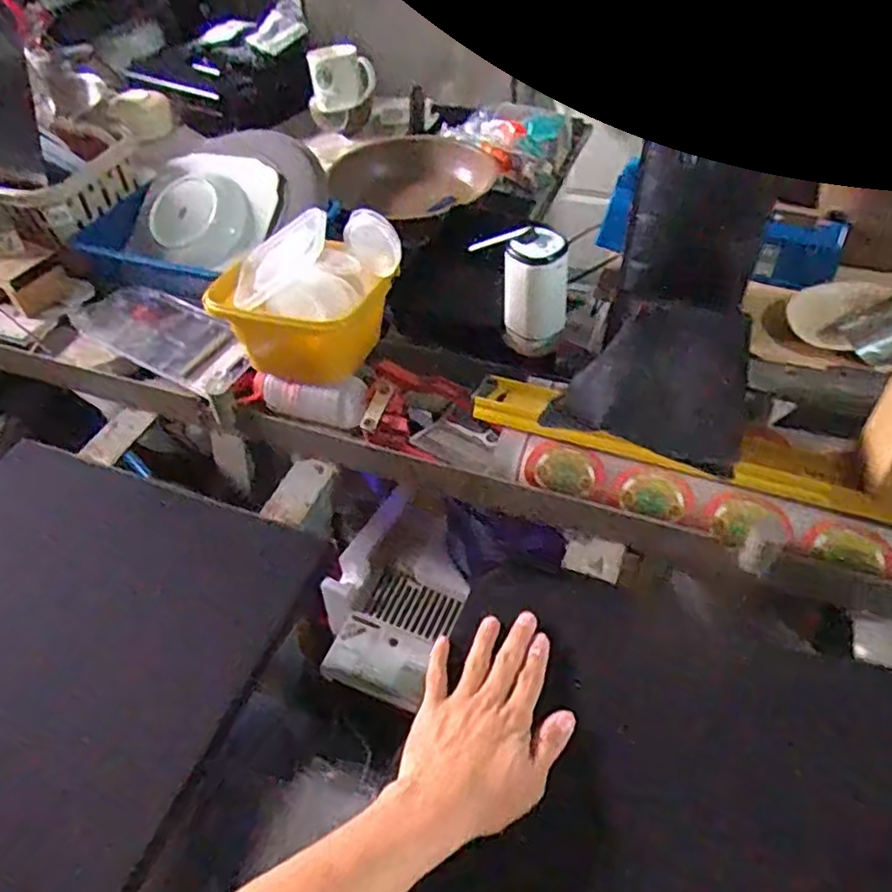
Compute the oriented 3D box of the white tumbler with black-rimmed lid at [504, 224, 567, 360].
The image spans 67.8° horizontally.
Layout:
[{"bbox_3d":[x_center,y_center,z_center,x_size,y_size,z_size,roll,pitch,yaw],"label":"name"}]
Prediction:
[{"bbox_3d":[0.099,-0.170,0.740,0.068,0.124,0.062,-3,49,3],"label":"white tumbler with black-rimmed lid"}]

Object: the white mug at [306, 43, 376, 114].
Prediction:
[{"bbox_3d":[-0.203,-0.722,1.296,0.120,0.085,0.102,-11,49,-4],"label":"white mug"}]

